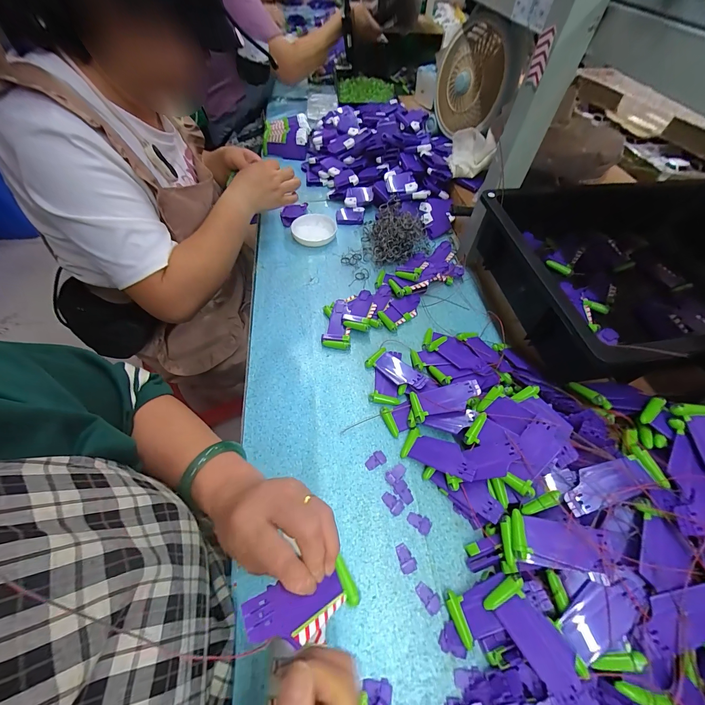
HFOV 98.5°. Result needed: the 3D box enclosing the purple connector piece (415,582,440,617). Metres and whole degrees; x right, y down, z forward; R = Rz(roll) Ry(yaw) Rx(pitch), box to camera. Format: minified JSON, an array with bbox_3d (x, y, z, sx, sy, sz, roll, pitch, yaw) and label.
[{"bbox_3d":[0.078,0.248,0.308,0.016,0.004,0.027,-31,62,-21],"label":"purple connector piece"}]

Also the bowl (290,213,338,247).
[{"bbox_3d":[-0.081,-0.258,0.637,0.088,0.025,0.093,1,56,-1],"label":"bowl"}]

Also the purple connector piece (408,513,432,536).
[{"bbox_3d":[0.077,0.194,0.347,0.027,0.004,0.017,35,61,20],"label":"purple connector piece"}]

